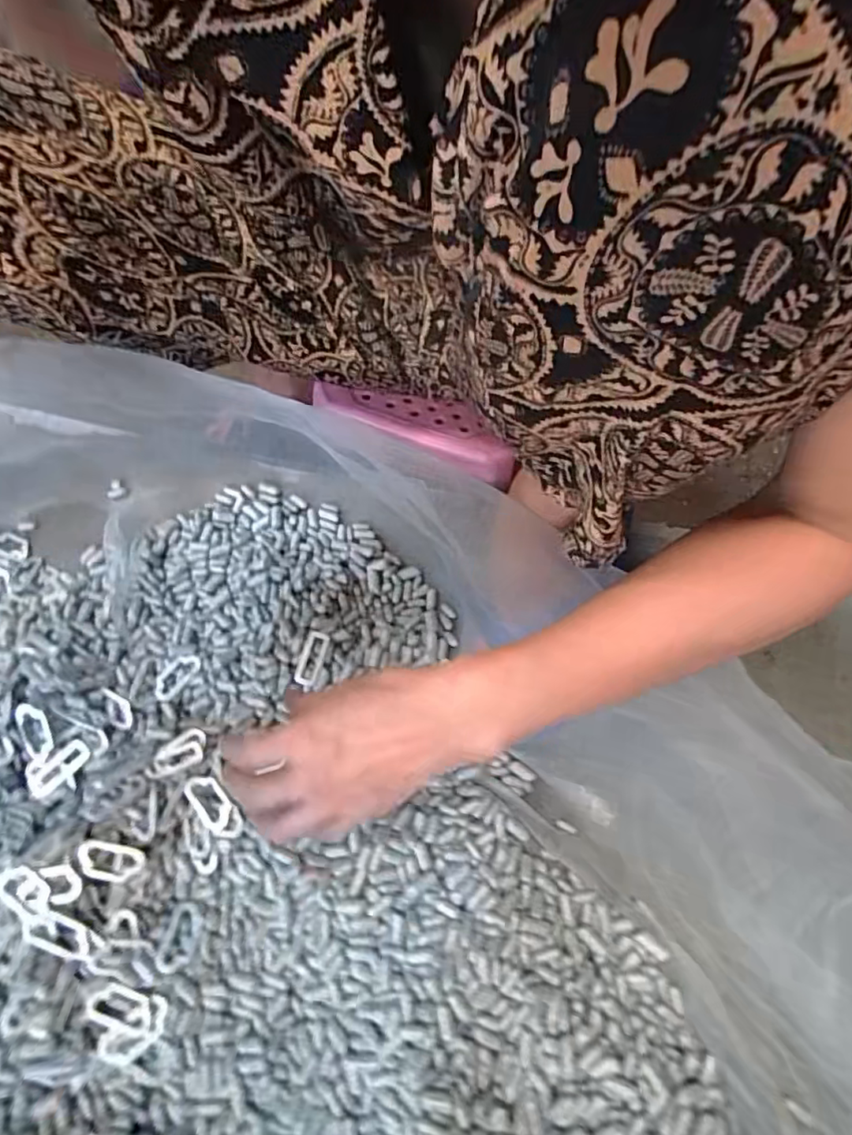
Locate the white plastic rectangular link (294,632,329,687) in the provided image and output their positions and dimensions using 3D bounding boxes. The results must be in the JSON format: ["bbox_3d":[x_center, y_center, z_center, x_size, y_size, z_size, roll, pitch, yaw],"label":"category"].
[{"bbox_3d":[-0.085,0.068,0.433,0.017,0.005,0.040,12,66,7],"label":"white plastic rectangular link"}]

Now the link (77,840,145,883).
[{"bbox_3d":[-0.206,0.191,0.376,0.040,0.004,0.021,25,55,-16],"label":"link"}]

